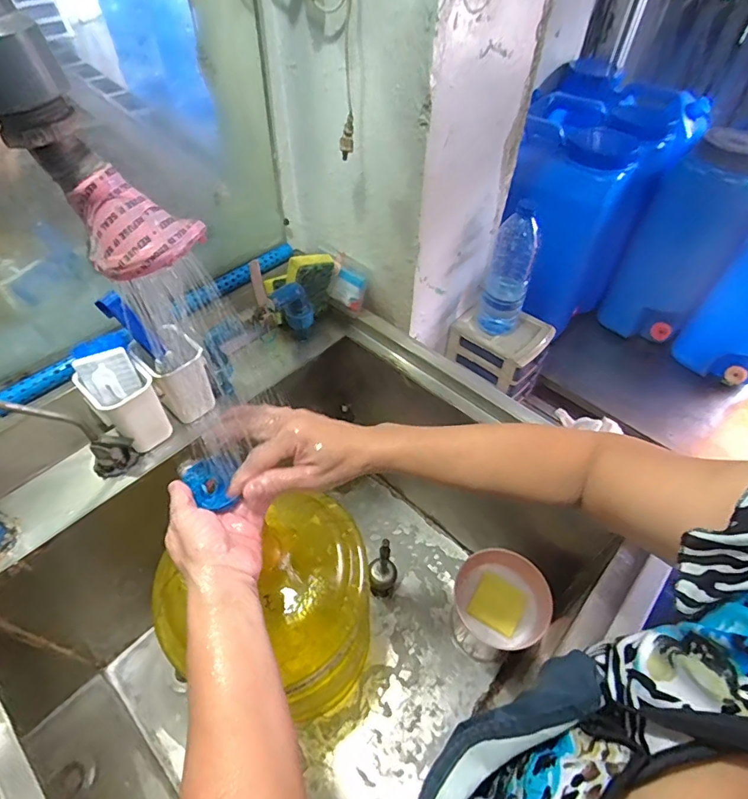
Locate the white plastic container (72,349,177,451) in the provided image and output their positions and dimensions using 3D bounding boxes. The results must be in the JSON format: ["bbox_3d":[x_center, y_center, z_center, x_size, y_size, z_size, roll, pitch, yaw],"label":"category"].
[{"bbox_3d":[-0.314,0.011,0.605,0.063,0.119,0.069,35,58,24],"label":"white plastic container"}]

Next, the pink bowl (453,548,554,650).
[{"bbox_3d":[0.205,0.319,0.751,0.140,0.046,0.153,1,51,-1],"label":"pink bowl"}]

